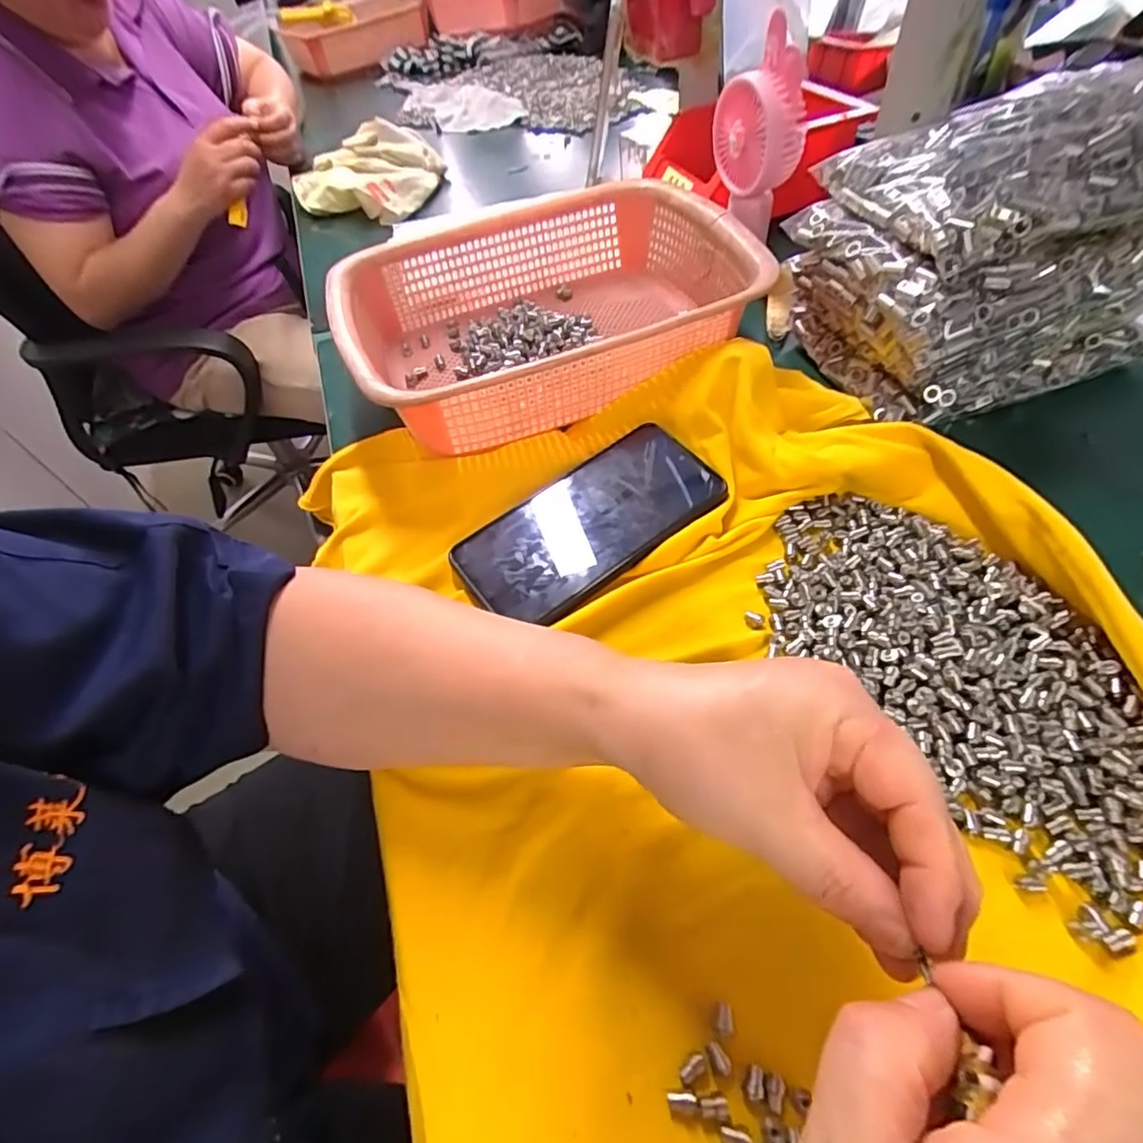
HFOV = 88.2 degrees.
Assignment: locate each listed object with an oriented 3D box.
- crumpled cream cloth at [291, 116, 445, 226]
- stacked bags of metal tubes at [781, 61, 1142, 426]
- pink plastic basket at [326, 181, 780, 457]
[{"bbox_3d":[-0.259,-0.490,0.726,0.176,0.044,0.149,9,55,13],"label":"crumpled cream cloth"},{"bbox_3d":[0.281,-0.209,0.382,0.227,0.138,0.158,-16,54,-6],"label":"stacked bags of metal tubes"},{"bbox_3d":[-0.022,-0.195,0.447,0.282,0.073,0.211,-20,55,-9],"label":"pink plastic basket"}]

